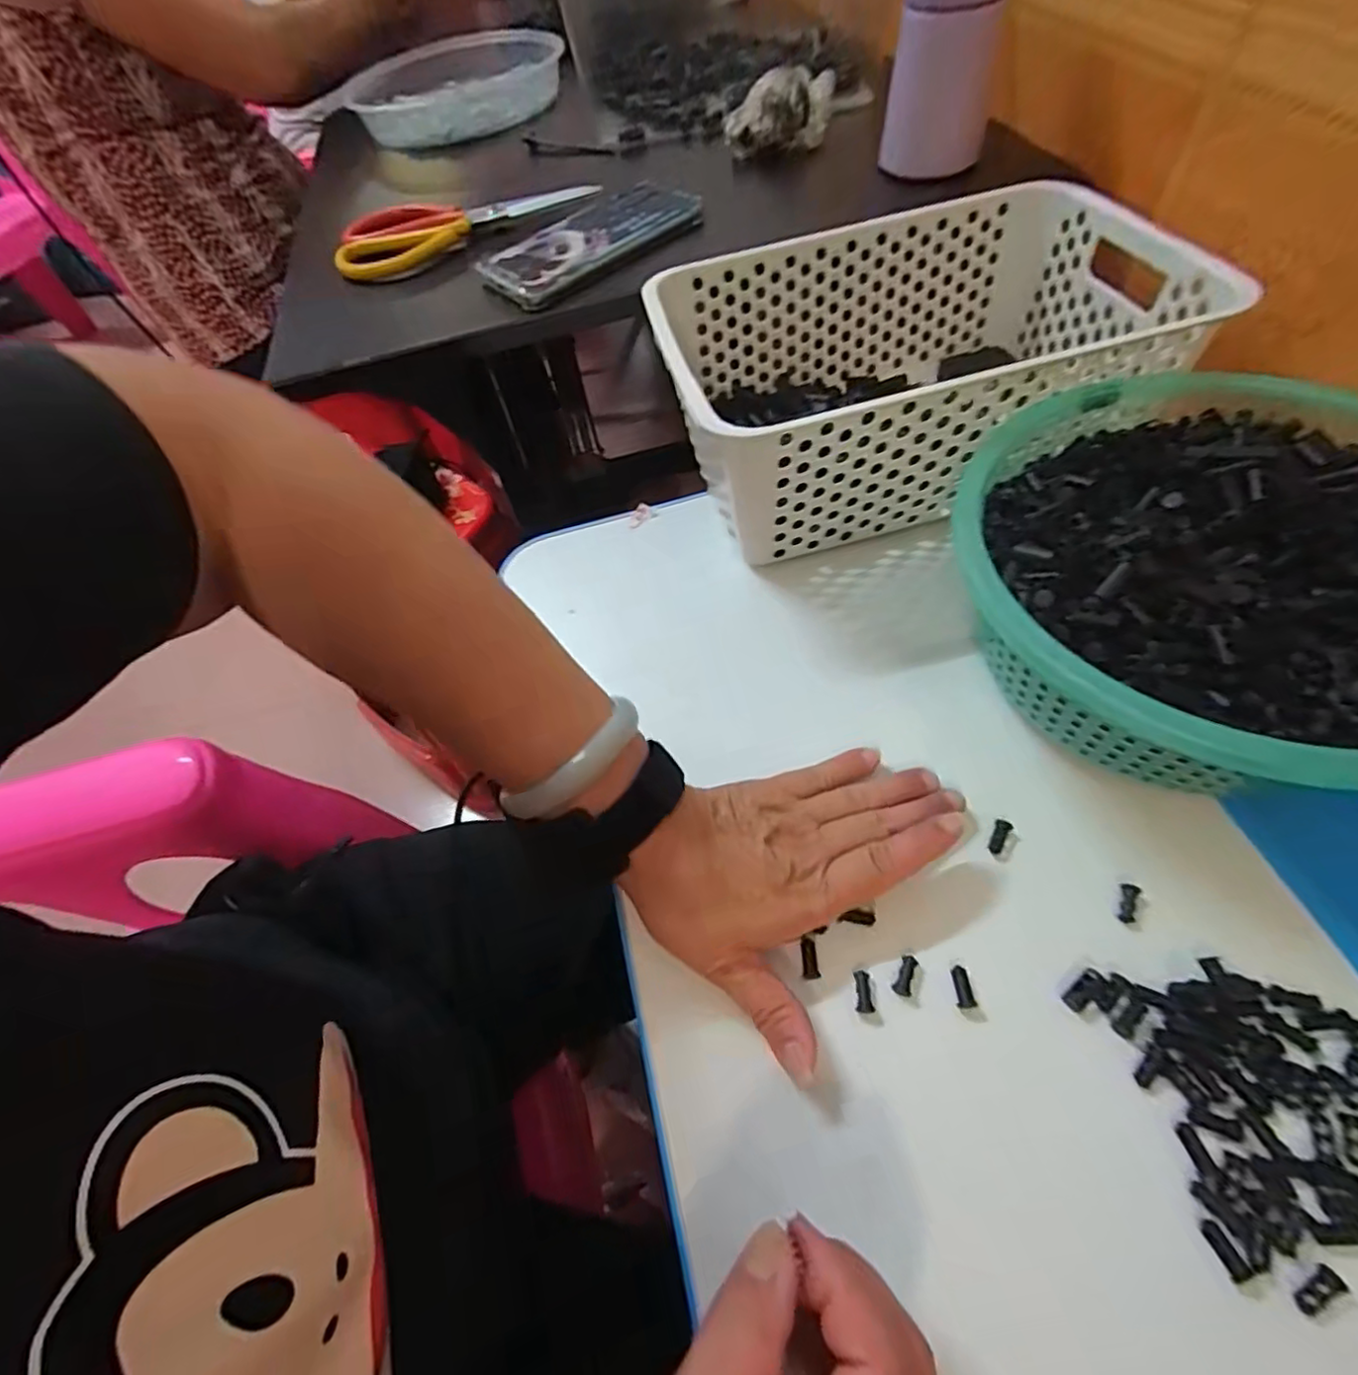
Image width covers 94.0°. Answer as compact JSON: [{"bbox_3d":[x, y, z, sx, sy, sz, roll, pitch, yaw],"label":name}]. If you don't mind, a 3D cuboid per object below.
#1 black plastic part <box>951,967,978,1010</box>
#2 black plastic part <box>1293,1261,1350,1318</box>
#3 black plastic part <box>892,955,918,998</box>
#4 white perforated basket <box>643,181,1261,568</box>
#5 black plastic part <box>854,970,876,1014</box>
[{"bbox_3d":[0.122,0.130,0.273,0.007,0.005,0.016,-9,57,2],"label":"black plastic part"},{"bbox_3d":[0.215,0.202,0.212,0.018,0.004,0.008,-26,58,-9],"label":"black plastic part"},{"bbox_3d":[0.100,0.126,0.278,0.008,0.006,0.018,23,64,20],"label":"black plastic part"},{"bbox_3d":[0.152,-0.211,0.431,0.302,0.119,0.205,-16,57,-2],"label":"white perforated basket"},{"bbox_3d":[0.080,0.132,0.276,0.007,0.005,0.017,-1,58,8],"label":"black plastic part"}]

